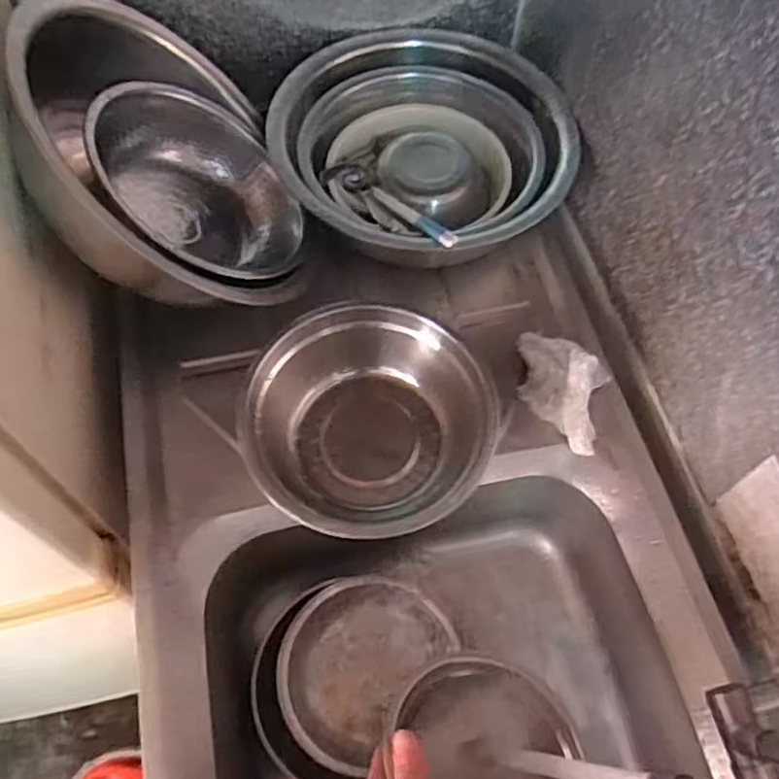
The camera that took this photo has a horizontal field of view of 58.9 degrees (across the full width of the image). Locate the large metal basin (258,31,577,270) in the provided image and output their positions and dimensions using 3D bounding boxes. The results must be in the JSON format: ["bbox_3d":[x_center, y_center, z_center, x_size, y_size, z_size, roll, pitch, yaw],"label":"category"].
[{"bbox_3d":[0.030,-0.260,0.780,0.333,0.110,0.299,26,64,11],"label":"large metal basin"}]

